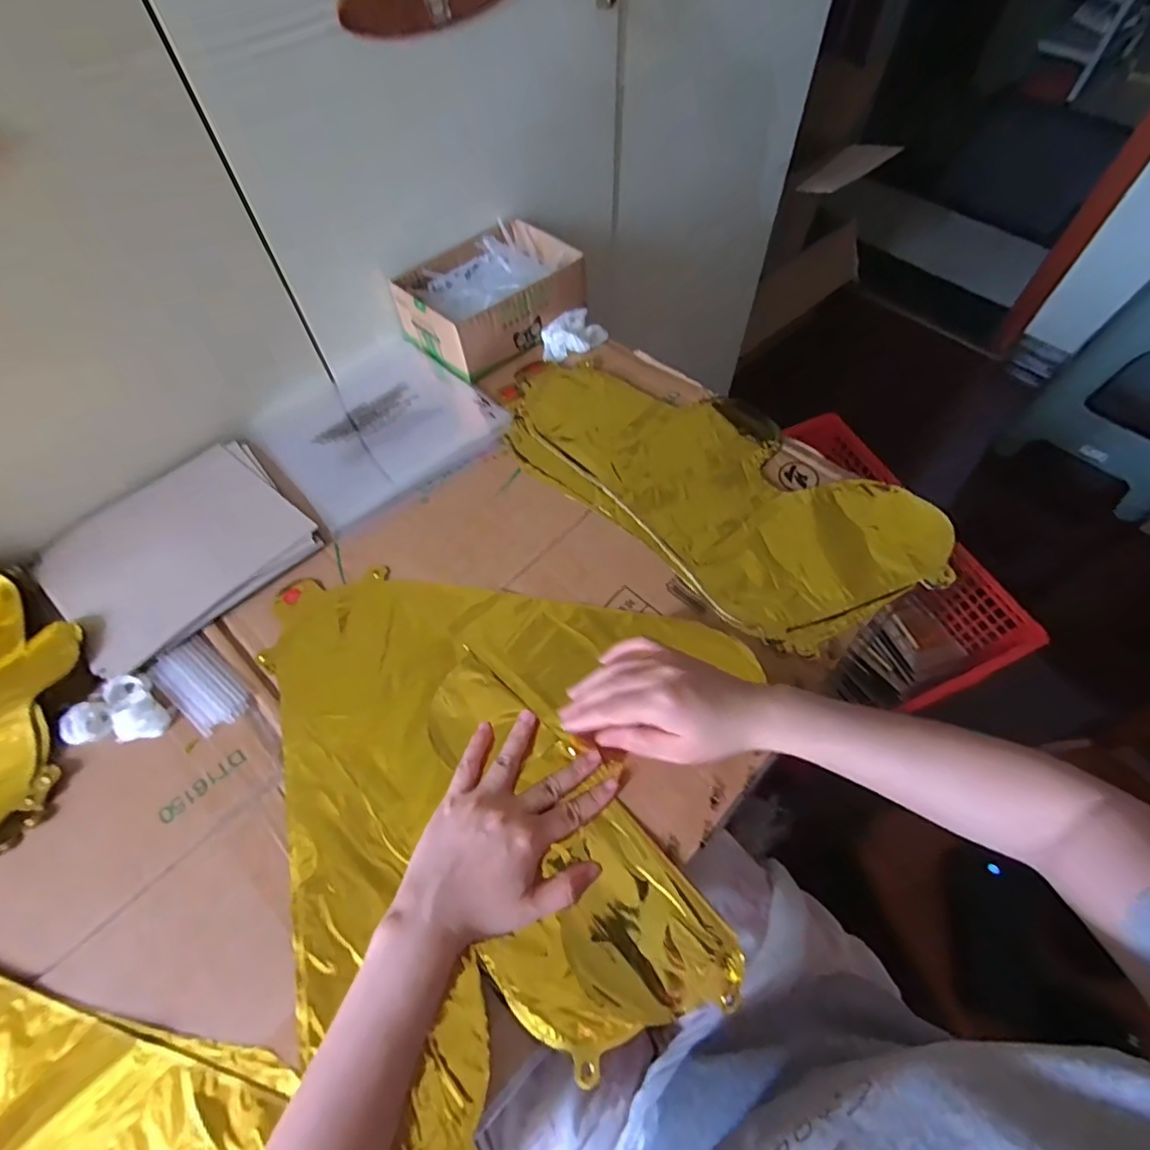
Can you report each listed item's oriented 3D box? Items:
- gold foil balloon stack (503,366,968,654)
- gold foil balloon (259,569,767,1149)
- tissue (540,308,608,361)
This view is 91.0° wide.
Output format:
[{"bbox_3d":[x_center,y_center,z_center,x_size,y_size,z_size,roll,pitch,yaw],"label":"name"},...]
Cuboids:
[{"bbox_3d":[0.121,-0.100,0.533,0.411,0.018,0.207,40,68,20],"label":"gold foil balloon stack"},{"bbox_3d":[-0.029,0.139,0.414,0.350,0.017,0.404,-18,63,-10],"label":"gold foil balloon"},{"bbox_3d":[-0.002,-0.272,0.642,0.079,0.027,0.044,-30,65,-16],"label":"tissue"}]

